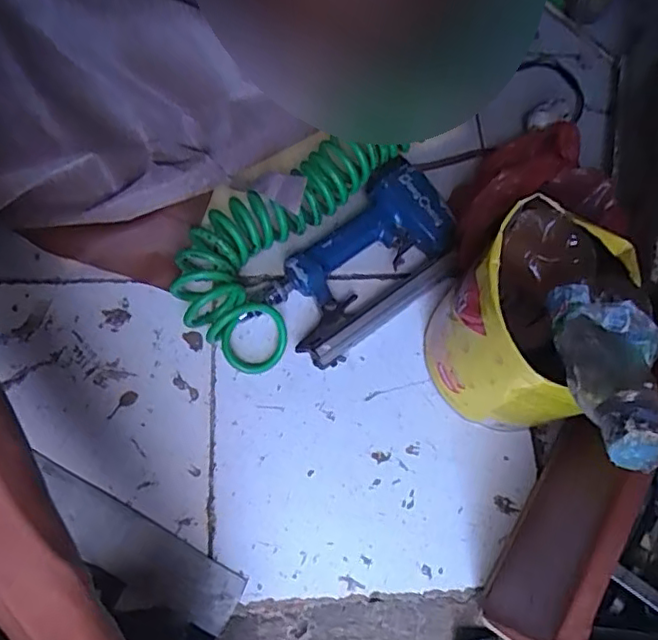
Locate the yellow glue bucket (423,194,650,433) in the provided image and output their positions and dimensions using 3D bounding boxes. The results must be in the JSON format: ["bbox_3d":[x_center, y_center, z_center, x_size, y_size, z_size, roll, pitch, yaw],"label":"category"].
[{"bbox_3d":[0.165,0.005,0.510,0.129,0.165,0.149,33,69,7],"label":"yellow glue bucket"}]

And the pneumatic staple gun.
[{"bbox_3d":[0.036,-0.048,0.577,0.119,0.055,0.210,41,71,10],"label":"pneumatic staple gun"}]

